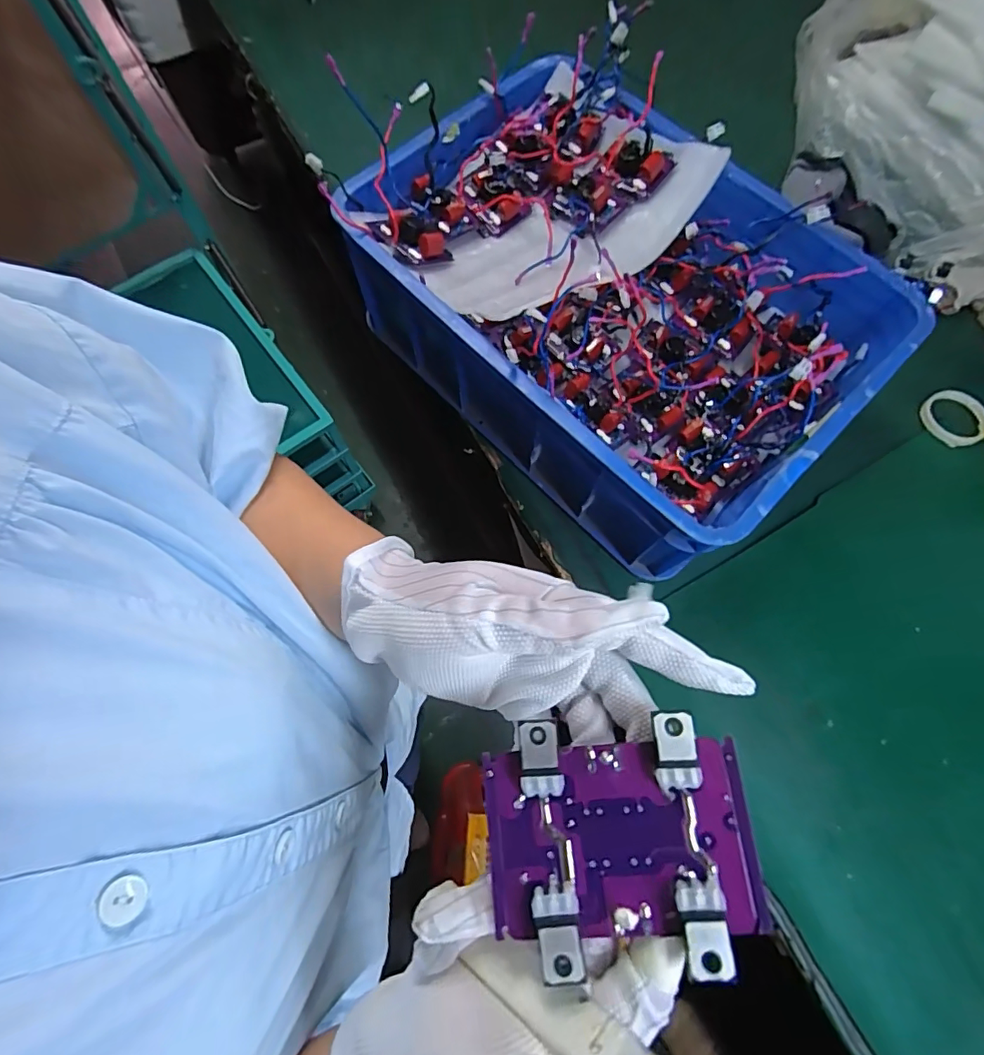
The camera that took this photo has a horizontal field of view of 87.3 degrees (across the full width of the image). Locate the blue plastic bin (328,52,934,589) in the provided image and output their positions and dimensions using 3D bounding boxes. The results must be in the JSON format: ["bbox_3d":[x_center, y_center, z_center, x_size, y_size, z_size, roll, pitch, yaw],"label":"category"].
[{"bbox_3d":[0.152,-0.286,0.685,0.420,0.197,0.605,-43,78,-13],"label":"blue plastic bin"}]

